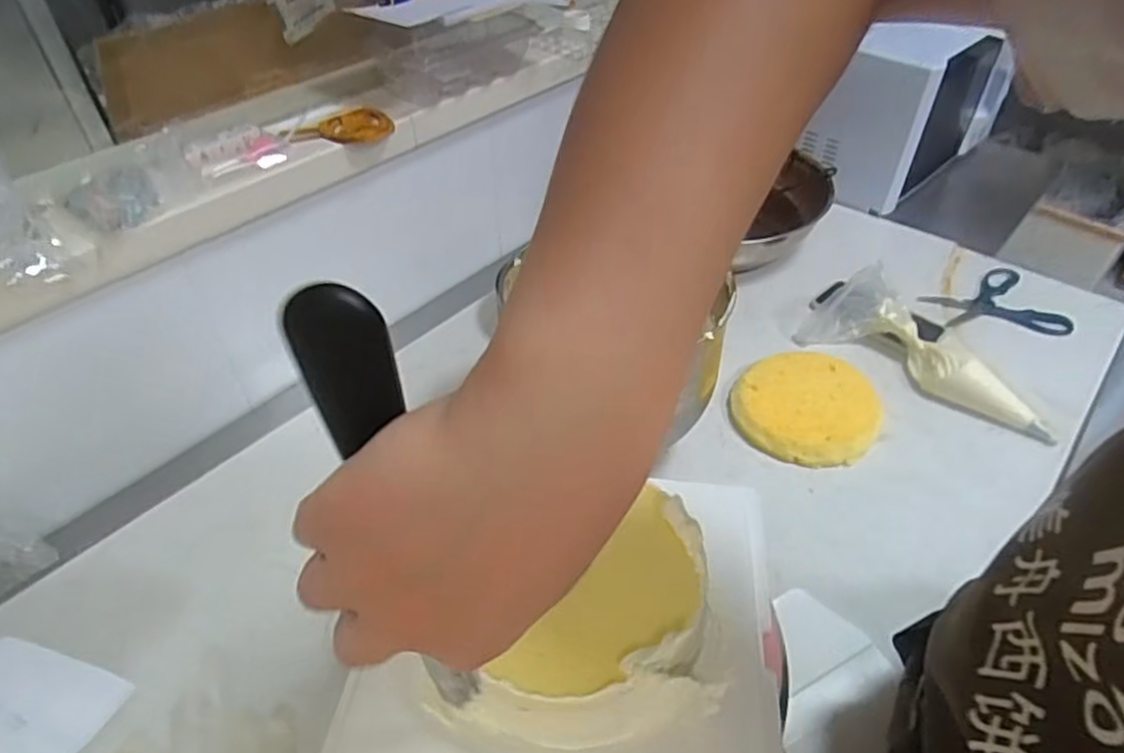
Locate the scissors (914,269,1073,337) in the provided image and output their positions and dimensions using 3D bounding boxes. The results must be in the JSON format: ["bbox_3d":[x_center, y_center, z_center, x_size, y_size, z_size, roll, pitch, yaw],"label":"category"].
[{"bbox_3d":[0.609,-0.094,0.959,0.164,0.015,0.145,-14,45,-14],"label":"scissors"}]

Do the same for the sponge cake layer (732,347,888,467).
[{"bbox_3d":[0.294,0.031,0.814,0.158,0.027,0.172,-1,43,1],"label":"sponge cake layer"}]

